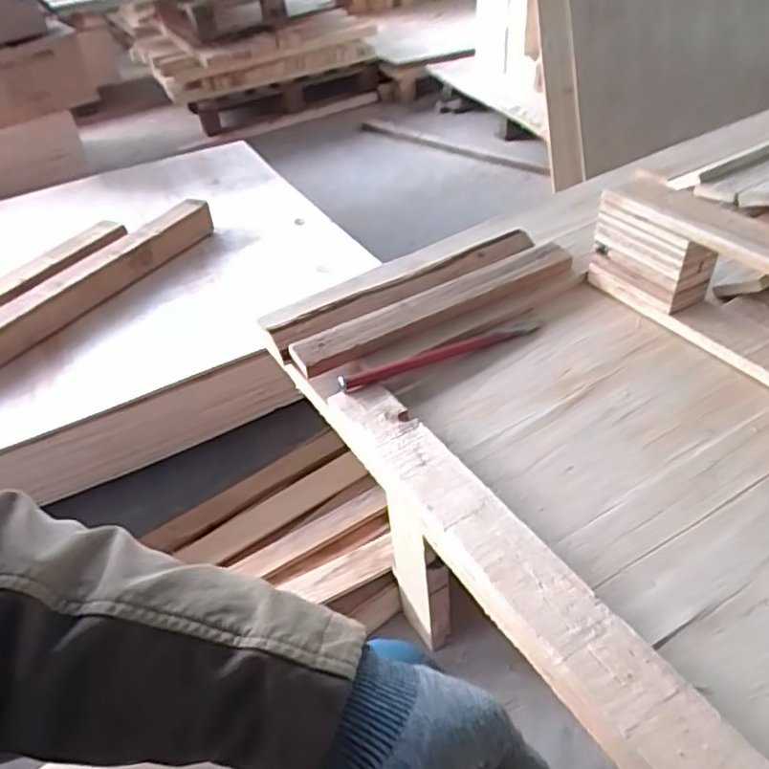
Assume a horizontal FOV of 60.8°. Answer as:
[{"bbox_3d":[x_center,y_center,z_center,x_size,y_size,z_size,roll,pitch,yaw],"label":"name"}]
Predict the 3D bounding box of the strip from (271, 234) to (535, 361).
[{"bbox_3d":[0.035,-0.116,0.766,0.357,0.021,0.047,-25,45,-20],"label":"strip"}]

